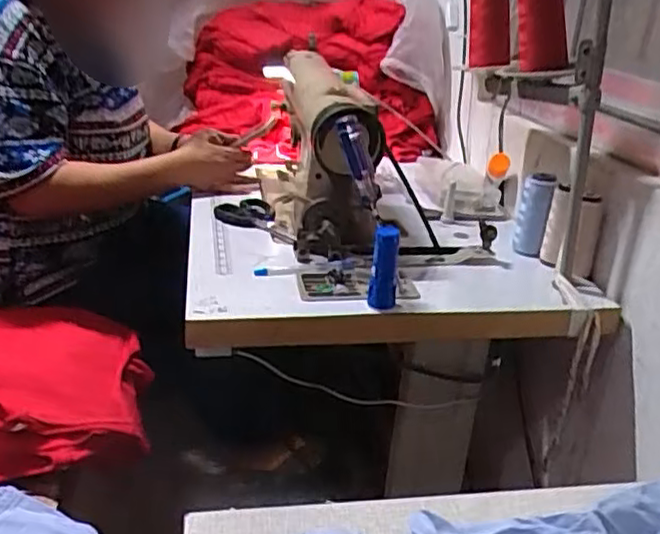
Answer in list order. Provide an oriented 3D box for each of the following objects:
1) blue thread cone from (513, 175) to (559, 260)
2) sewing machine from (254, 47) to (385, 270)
[{"bbox_3d":[0.292,-0.077,0.954,0.040,0.117,0.047,10,24,12],"label":"blue thread cone"},{"bbox_3d":[-0.020,-0.167,1.007,0.154,0.235,0.536,2,24,-7],"label":"sewing machine"}]

